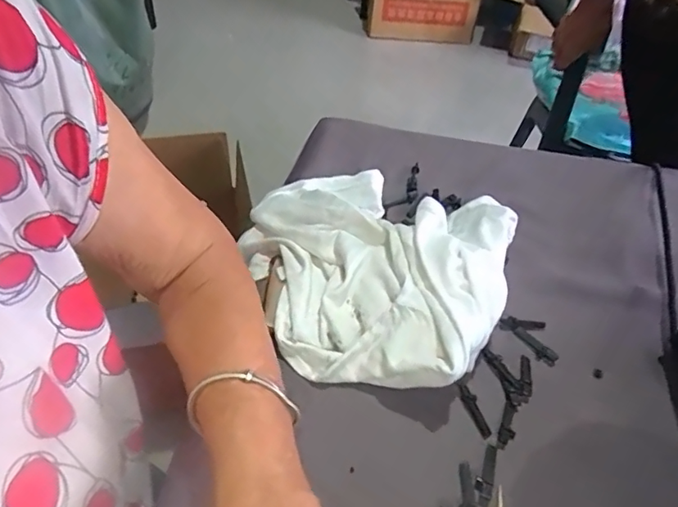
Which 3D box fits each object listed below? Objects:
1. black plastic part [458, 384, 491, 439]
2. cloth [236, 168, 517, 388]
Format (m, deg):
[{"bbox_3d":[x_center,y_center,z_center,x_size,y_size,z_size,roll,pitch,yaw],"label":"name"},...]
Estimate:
[{"bbox_3d":[0.089,0.102,0.343,0.009,0.004,0.037,-12,46,-15],"label":"black plastic part"},{"bbox_3d":[0.022,-0.004,0.411,0.207,0.057,0.209,15,46,12],"label":"cloth"}]

